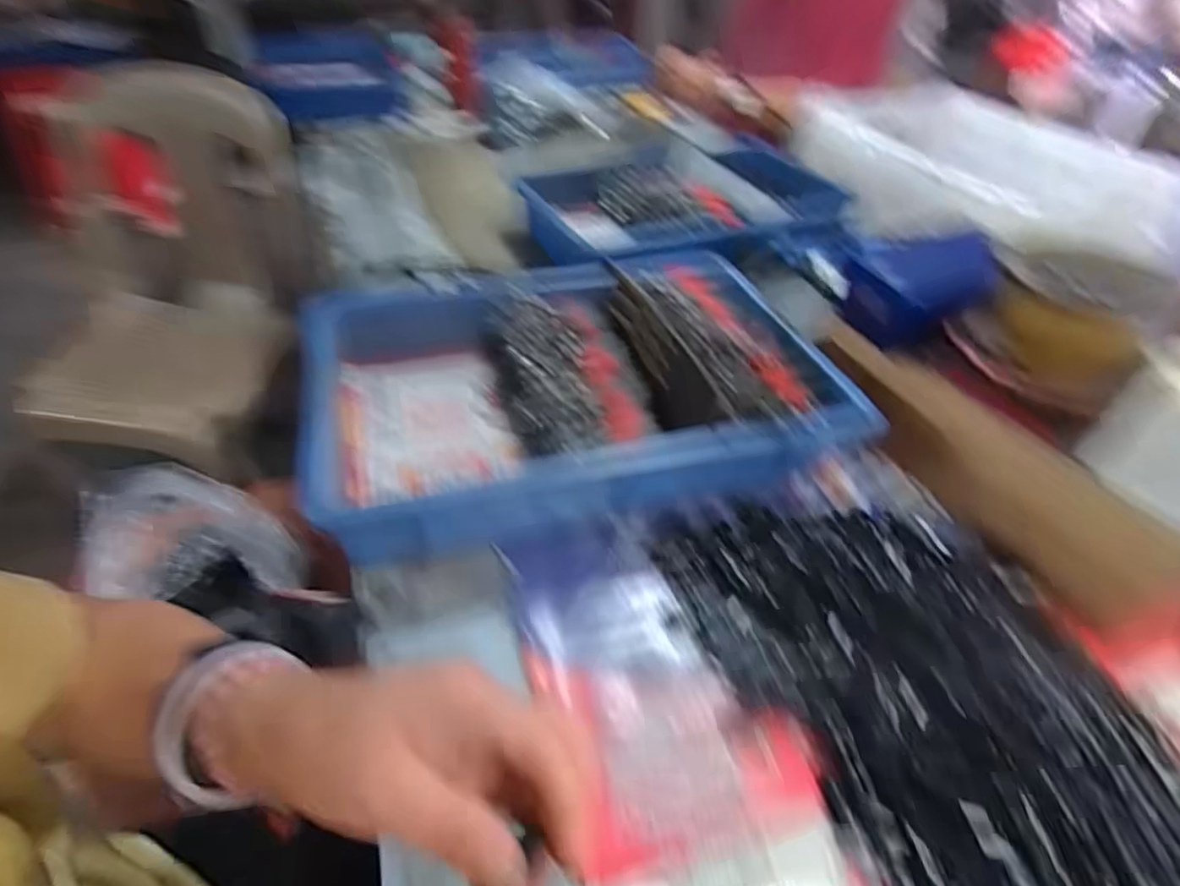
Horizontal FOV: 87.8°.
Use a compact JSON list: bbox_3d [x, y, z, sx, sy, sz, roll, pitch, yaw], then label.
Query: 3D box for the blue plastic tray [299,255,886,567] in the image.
[{"bbox_3d":[-0.016,-0.055,0.562,0.419,0.097,0.300,-9,43,-11],"label":"blue plastic tray"}]

